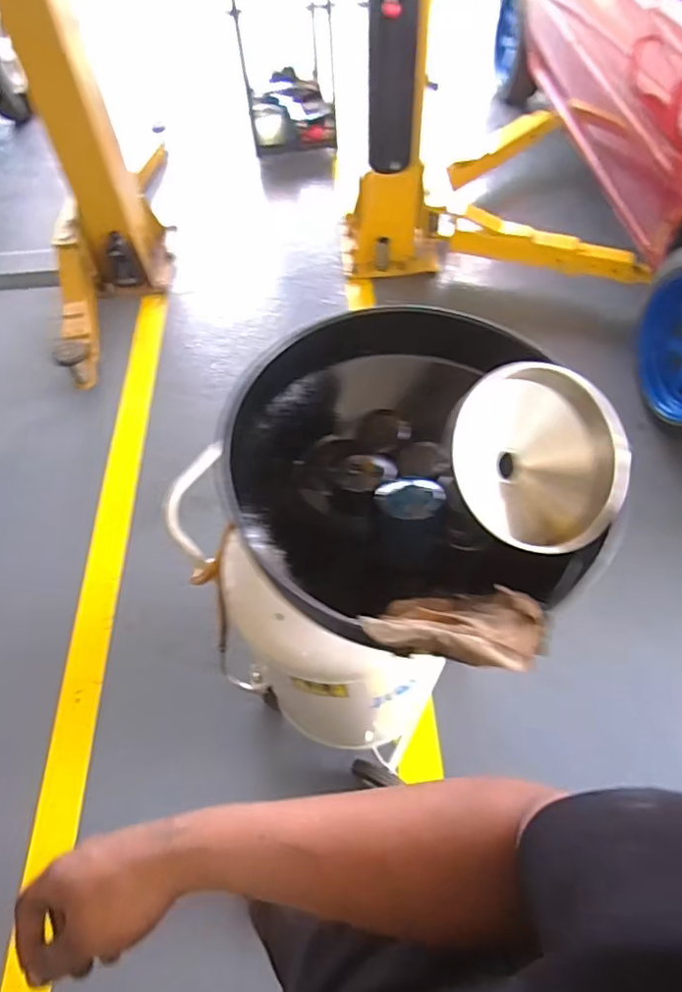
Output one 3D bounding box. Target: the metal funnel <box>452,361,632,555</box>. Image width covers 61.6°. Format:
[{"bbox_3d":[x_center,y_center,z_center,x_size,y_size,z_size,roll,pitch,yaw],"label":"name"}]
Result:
[{"bbox_3d":[0.184,-0.034,0.604,0.183,0.119,0.188,-32,94,-21],"label":"metal funnel"}]

